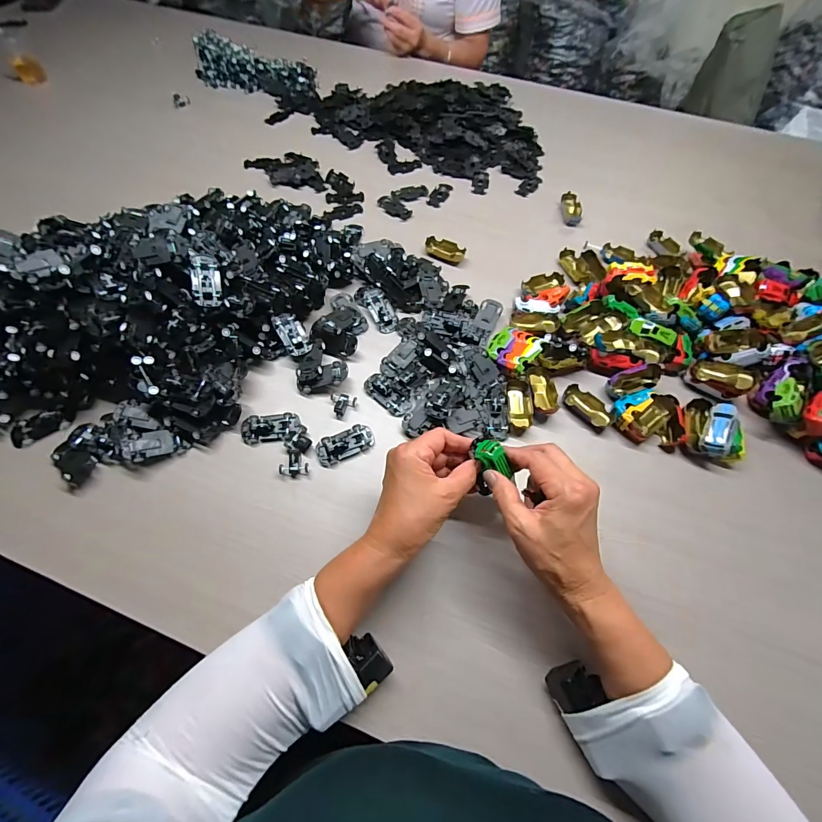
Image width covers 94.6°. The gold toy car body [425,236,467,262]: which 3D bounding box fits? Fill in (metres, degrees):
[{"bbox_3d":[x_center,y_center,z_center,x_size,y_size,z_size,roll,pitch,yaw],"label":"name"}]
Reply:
[{"bbox_3d":[0.055,-0.253,0.595,0.062,0.019,0.030,22,64,10],"label":"gold toy car body"}]

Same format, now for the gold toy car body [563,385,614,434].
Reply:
[{"bbox_3d":[0.218,-0.004,0.469,0.029,0.016,0.065,-38,69,-19],"label":"gold toy car body"}]

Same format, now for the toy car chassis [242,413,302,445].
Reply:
[{"bbox_3d":[-0.164,0.019,0.445,0.065,0.007,0.033,-9,63,-6],"label":"toy car chassis"}]

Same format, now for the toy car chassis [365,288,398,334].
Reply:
[{"bbox_3d":[-0.042,-0.142,0.524,0.033,0.015,0.072,-22,78,-13],"label":"toy car chassis"}]

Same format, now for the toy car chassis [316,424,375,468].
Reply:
[{"bbox_3d":[-0.075,0.038,0.435,0.066,0.015,0.032,-24,65,-14],"label":"toy car chassis"}]

